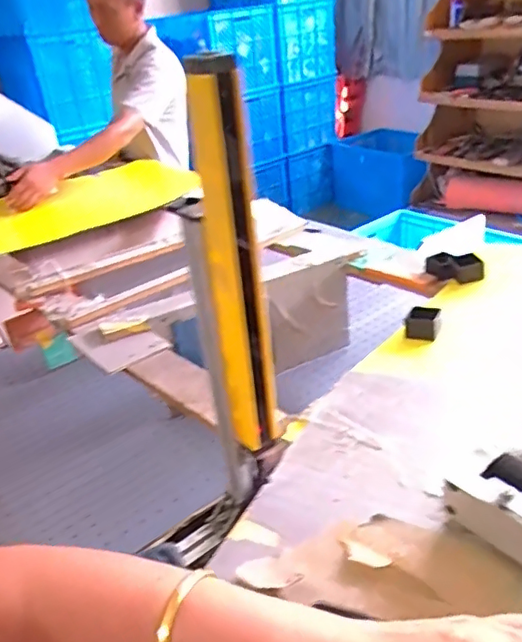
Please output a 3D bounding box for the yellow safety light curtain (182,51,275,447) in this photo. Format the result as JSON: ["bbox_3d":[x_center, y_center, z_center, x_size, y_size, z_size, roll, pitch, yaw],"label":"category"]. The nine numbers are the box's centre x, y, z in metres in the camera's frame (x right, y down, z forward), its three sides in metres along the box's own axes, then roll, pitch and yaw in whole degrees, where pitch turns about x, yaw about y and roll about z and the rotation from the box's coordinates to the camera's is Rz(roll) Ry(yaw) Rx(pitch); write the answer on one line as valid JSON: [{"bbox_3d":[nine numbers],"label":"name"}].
[{"bbox_3d":[-0.020,-0.032,0.453,0.044,0.327,0.036,-9,30,-3],"label":"yellow safety light curtain"}]

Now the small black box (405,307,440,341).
[{"bbox_3d":[0.243,0.004,0.845,0.042,0.034,0.042,8,34,24],"label":"small black box"}]

